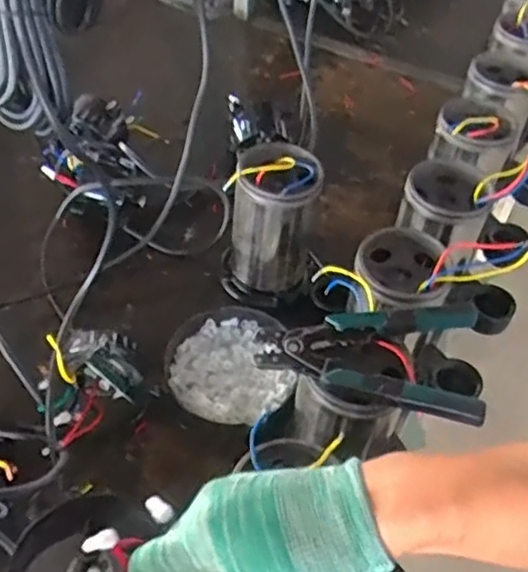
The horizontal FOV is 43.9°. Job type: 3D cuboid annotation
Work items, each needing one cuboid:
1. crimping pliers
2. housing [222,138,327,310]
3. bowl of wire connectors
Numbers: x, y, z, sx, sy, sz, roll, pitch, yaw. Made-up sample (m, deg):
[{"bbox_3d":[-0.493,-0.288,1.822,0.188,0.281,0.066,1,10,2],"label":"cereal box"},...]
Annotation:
[{"bbox_3d":[0.088,0.047,0.537,0.177,0.027,0.102,14,51,7],"label":"crimping pliers"},{"bbox_3d":[0.007,-0.067,0.749,0.096,0.165,0.099,16,51,9],"label":"housing"},{"bbox_3d":[-0.037,0.094,0.722,0.139,0.057,0.134,2,50,-2],"label":"bowl of wire connectors"}]

